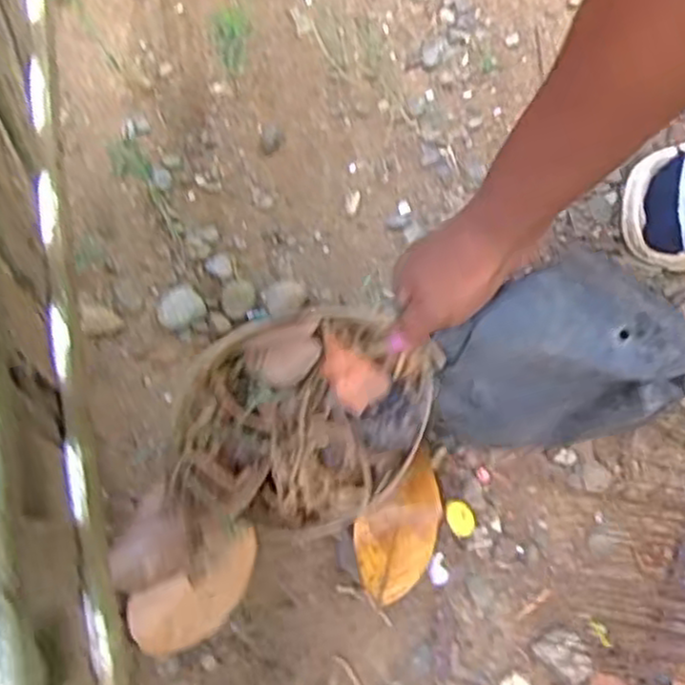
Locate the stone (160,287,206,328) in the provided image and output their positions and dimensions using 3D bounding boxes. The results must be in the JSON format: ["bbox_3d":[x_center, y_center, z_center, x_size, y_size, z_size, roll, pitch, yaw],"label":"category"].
[{"bbox_3d":[-0.133,-0.029,0.594,0.037,0.012,0.031,-35,85,-7],"label":"stone"}]

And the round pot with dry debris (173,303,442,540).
[{"bbox_3d":[-0.023,0.046,0.461,0.156,0.049,0.138,-17,80,-3],"label":"round pot with dry debris"}]

